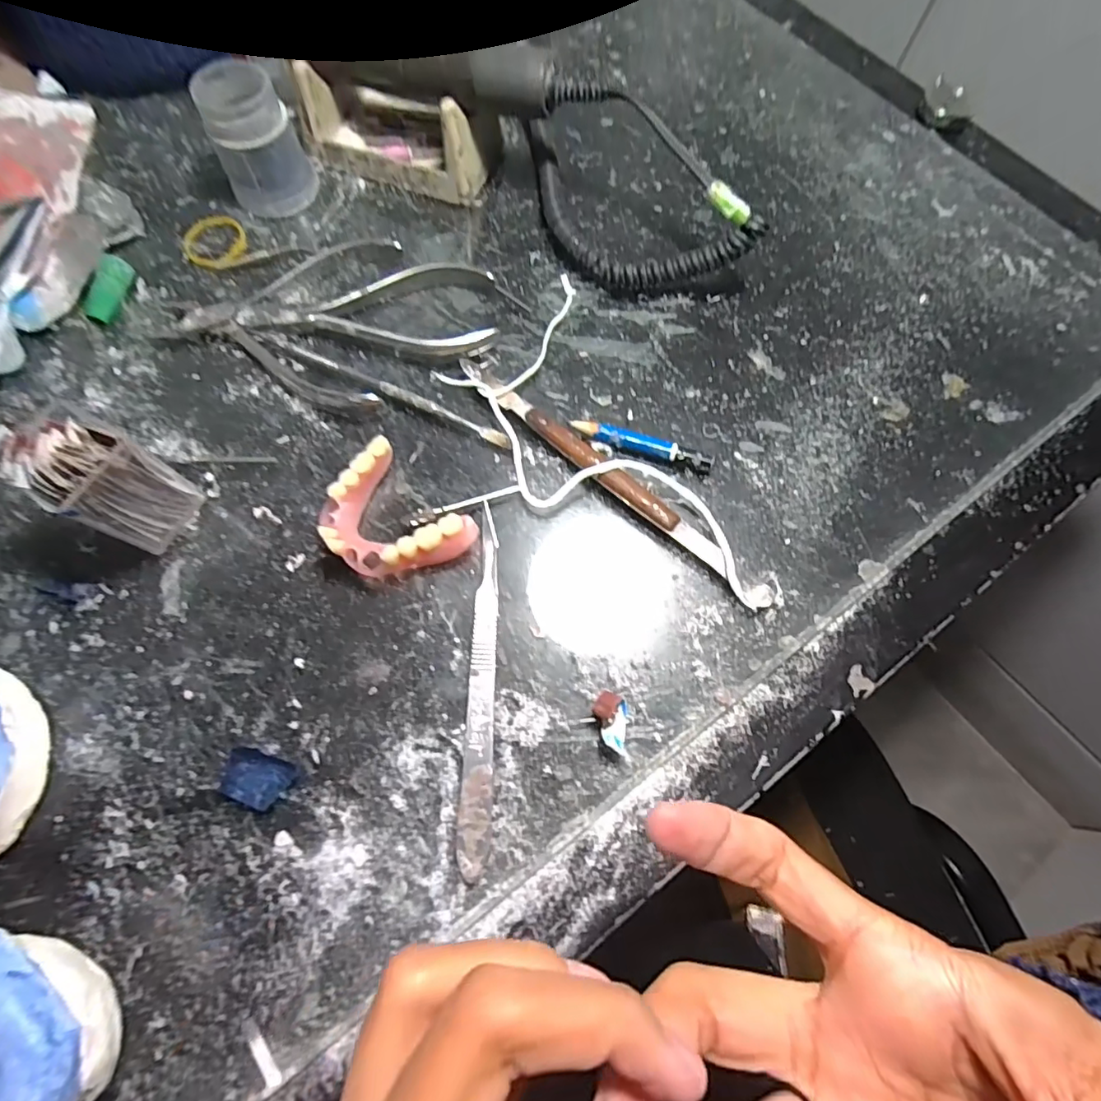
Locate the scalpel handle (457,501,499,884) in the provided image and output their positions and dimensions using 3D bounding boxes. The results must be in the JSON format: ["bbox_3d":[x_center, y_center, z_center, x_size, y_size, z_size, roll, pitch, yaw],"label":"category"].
[{"bbox_3d":[-0.027,0.048,0.213,0.011,0.006,0.138,1,71,-2],"label":"scalpel handle"}]

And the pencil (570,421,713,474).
[{"bbox_3d":[0.042,-0.048,0.249,0.064,0.008,0.008,19,71,4],"label":"pencil"}]

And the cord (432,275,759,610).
[{"bbox_3d":[0.014,-0.043,0.245,0.080,0.011,0.182,-24,73,-10],"label":"cord"}]

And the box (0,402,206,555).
[{"bbox_3d":[-0.169,-0.026,0.208,0.032,0.058,0.033,28,72,7],"label":"box"}]

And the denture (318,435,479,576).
[{"bbox_3d":[-0.067,-0.011,0.228,0.060,0.019,0.047,41,74,11],"label":"denture"}]

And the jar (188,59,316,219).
[{"bbox_3d":[-0.150,-0.210,0.280,0.041,0.048,0.045,1,71,-2],"label":"jar"}]

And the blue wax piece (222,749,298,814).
[{"bbox_3d":[-0.107,0.083,0.198,0.025,0.004,0.017,19,71,4],"label":"blue wax piece"}]

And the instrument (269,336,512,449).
[{"bbox_3d":[-0.074,-0.075,0.256,0.123,0.006,0.007,24,71,6],"label":"instrument"}]

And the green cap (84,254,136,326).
[{"bbox_3d":[-0.215,-0.127,0.266,0.010,0.013,0.032,14,71,2],"label":"green cap"}]

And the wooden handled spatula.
[{"bbox_3d":[0.025,-0.035,0.243,0.174,0.008,0.014,41,74,11],"label":"wooden handled spatula"}]

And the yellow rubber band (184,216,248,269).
[{"bbox_3d":[-0.176,-0.163,0.286,0.030,0.004,0.035,-23,73,-10],"label":"yellow rubber band"}]

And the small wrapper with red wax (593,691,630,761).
[{"bbox_3d":[0.023,0.065,0.204,0.015,0.014,0.022,5,70,-1],"label":"small wrapper with red wax"}]

